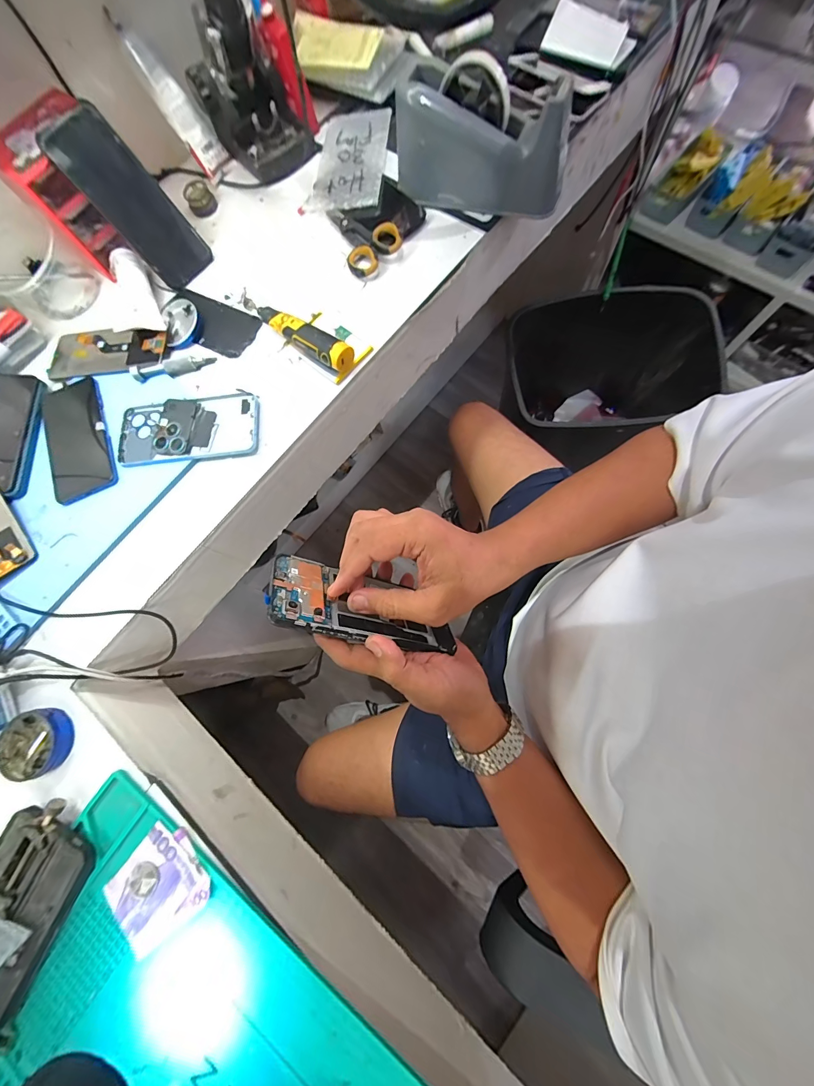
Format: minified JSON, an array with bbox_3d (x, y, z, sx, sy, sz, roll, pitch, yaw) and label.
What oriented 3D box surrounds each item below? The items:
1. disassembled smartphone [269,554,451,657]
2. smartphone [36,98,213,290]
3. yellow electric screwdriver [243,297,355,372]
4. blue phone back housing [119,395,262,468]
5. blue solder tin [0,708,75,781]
[{"bbox_3d":[-0.035,0.052,0.307,0.158,0.075,0.007,17,119,-28],"label":"disassembled smartphone"},{"bbox_3d":[-0.336,-0.423,0.453,0.081,0.170,0.015,-52,40,-8],"label":"smartphone"},{"bbox_3d":[-0.137,-0.258,0.438,0.173,0.038,0.034,39,83,13],"label":"yellow electric screwdriver"},{"bbox_3d":[-0.261,-0.133,0.431,0.171,0.012,0.083,-7,76,4],"label":"blue phone back housing"},{"bbox_3d":[-0.370,0.199,0.361,0.061,0.017,0.059,-1,76,5],"label":"blue solder tin"}]

